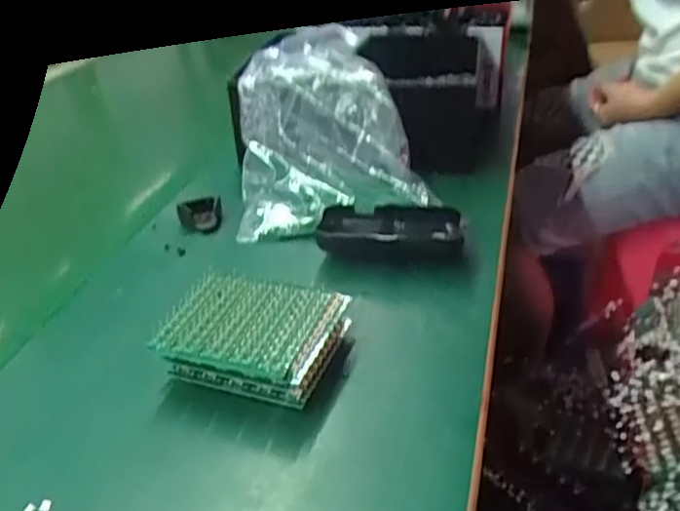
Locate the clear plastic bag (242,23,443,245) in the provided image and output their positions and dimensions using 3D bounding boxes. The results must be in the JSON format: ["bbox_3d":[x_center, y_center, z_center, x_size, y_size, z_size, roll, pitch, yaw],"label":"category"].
[{"bbox_3d":[-0.020,-0.110,0.591,0.154,0.116,0.164,-11,30,-6],"label":"clear plastic bag"}]

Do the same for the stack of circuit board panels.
[{"bbox_3d":[-0.053,0.049,0.411,0.101,0.041,0.078,6,33,17],"label":"stack of circuit board panels"}]

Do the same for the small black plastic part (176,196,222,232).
[{"bbox_3d":[-0.119,-0.036,0.579,0.037,0.023,0.025,-13,31,-10],"label":"small black plastic part"}]

